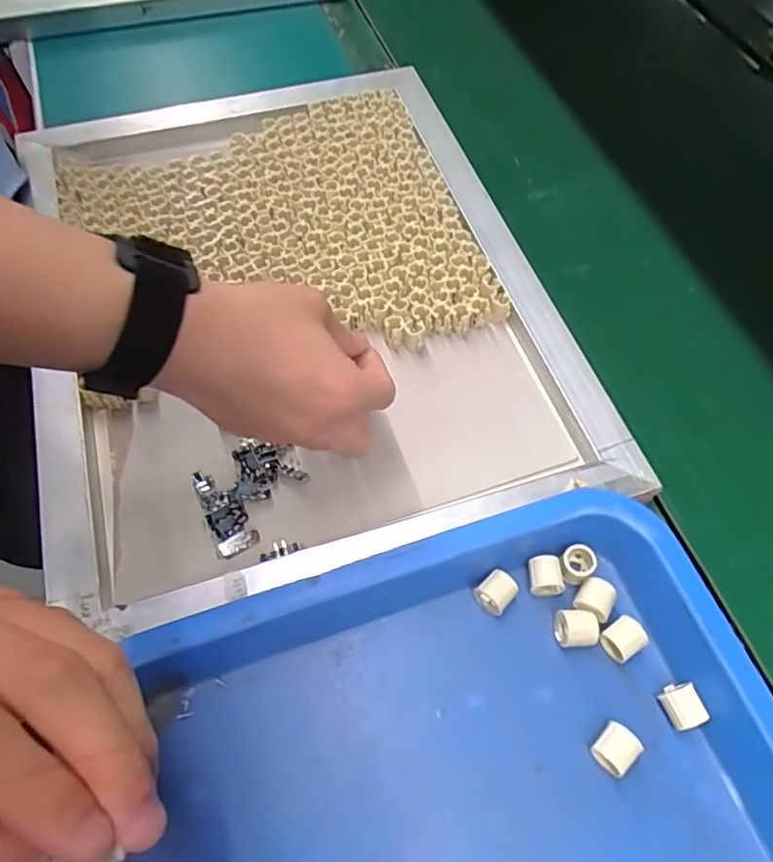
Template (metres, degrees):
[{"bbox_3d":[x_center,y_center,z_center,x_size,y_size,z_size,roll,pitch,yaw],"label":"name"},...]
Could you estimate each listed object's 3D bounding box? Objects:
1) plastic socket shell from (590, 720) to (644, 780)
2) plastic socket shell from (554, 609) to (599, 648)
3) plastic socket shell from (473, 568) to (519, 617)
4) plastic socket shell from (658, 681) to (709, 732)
[{"bbox_3d":[0.117,0.165,0.319,0.019,0.018,0.021,42,66,18],"label":"plastic socket shell"},{"bbox_3d":[0.108,0.112,0.350,0.022,0.014,0.019,-2,60,-4],"label":"plastic socket shell"},{"bbox_3d":[0.064,0.094,0.358,0.020,0.014,0.020,-38,69,-22],"label":"plastic socket shell"},{"bbox_3d":[0.159,0.148,0.331,0.017,0.014,0.021,-14,62,-11],"label":"plastic socket shell"}]

